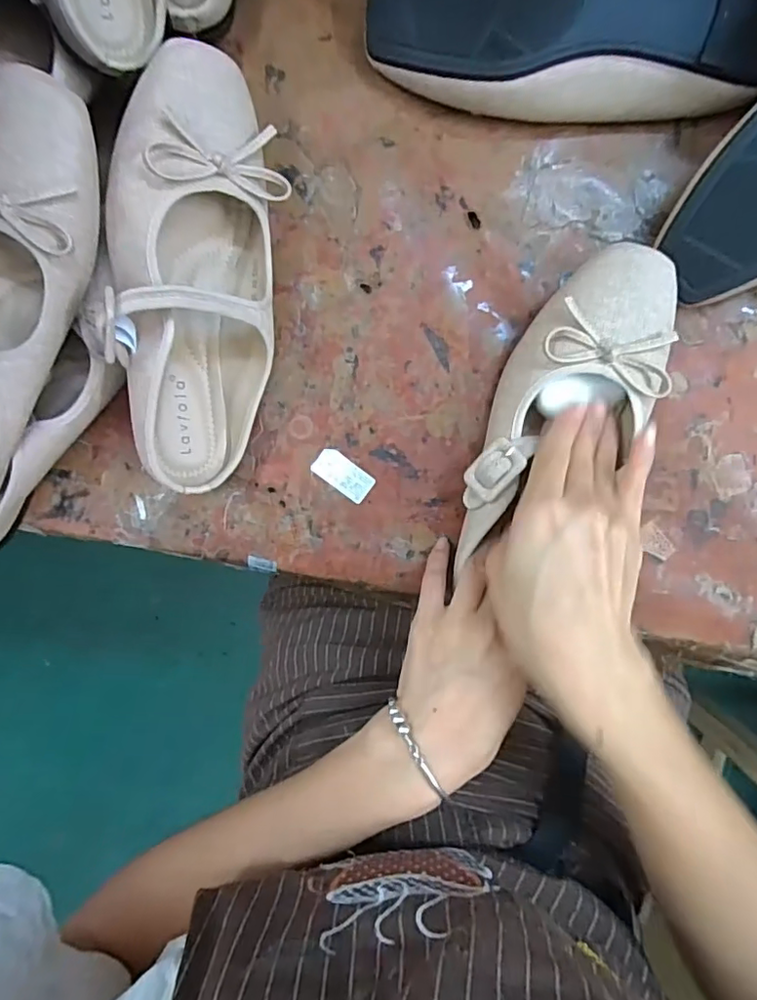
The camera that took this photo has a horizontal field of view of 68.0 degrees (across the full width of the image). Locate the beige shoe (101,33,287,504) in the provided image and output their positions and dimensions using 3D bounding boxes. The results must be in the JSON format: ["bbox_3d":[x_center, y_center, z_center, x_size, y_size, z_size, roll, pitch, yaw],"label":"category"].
[{"bbox_3d":[-0.105,-0.125,0.327,0.089,0.072,0.239,8,97,2],"label":"beige shoe"}]

